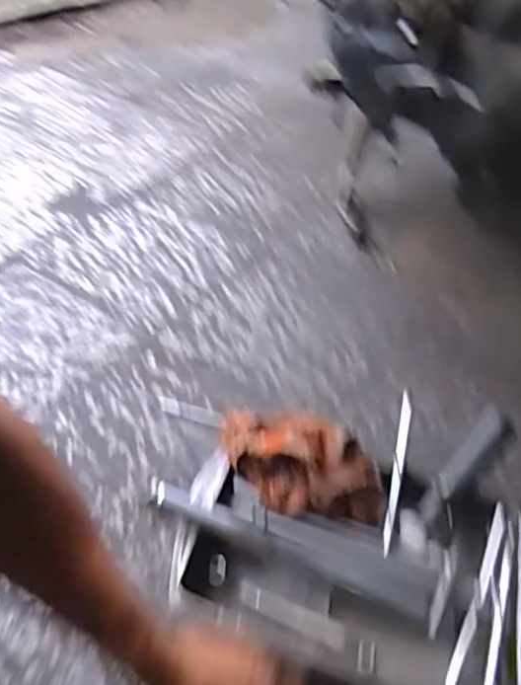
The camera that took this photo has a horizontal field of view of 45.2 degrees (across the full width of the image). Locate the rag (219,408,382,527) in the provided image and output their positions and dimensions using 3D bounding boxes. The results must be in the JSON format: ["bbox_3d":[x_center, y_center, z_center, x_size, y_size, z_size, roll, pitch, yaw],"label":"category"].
[{"bbox_3d":[0.044,0.141,0.711,0.188,0.100,0.093,11,44,5],"label":"rag"}]

